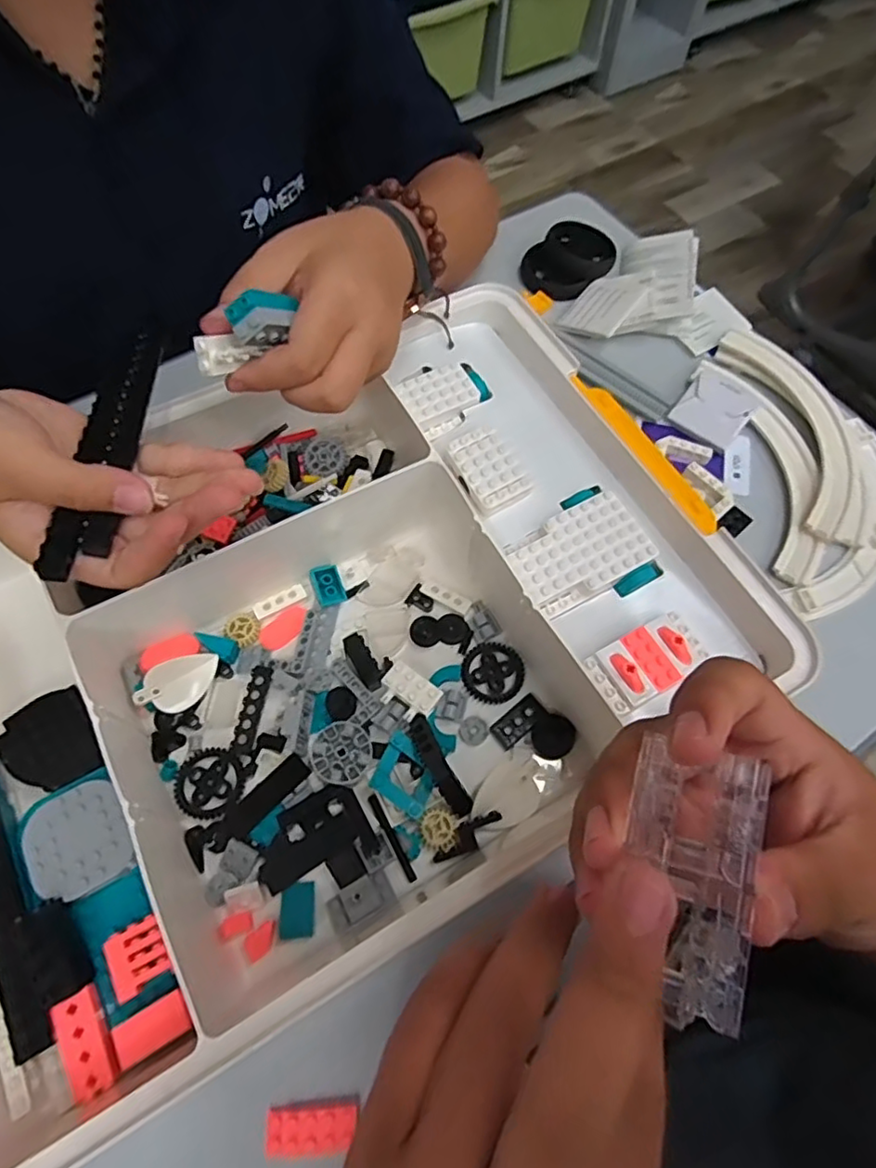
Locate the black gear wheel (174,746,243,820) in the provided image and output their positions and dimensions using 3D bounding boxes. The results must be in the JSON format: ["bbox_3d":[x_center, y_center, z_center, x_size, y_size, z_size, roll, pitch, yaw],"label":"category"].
[{"bbox_3d":[-0.120,0.104,0.325,0.033,0.004,0.034,1,65,-2],"label":"black gear wheel"}]

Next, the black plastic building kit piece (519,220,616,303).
[{"bbox_3d":[0.111,-0.274,0.522,0.080,0.020,0.060,-32,70,-16],"label":"black plastic building kit piece"}]

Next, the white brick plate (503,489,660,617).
[{"bbox_3d":[0.076,-0.017,0.337,0.074,0.012,0.046,-27,69,-14],"label":"white brick plate"}]

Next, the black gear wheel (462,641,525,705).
[{"bbox_3d":[0.032,0.051,0.359,0.036,0.004,0.035,1,65,-2],"label":"black gear wheel"}]

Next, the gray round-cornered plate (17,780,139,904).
[{"bbox_3d":[-0.168,0.120,0.289,0.043,0.010,0.047,-24,68,-13],"label":"gray round-cornered plate"}]

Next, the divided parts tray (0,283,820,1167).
[{"bbox_3d":[-0.068,0.022,0.332,0.429,0.071,0.312,-27,69,-14],"label":"divided parts tray"}]

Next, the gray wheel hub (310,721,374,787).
[{"bbox_3d":[-0.050,0.089,0.325,0.031,0.007,0.031,1,65,-2],"label":"gray wheel hub"}]

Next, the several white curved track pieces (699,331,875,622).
[{"bbox_3d":[0.271,-0.090,0.444,0.110,0.016,0.224,-6,65,-5],"label":"several white curved track pieces"}]

